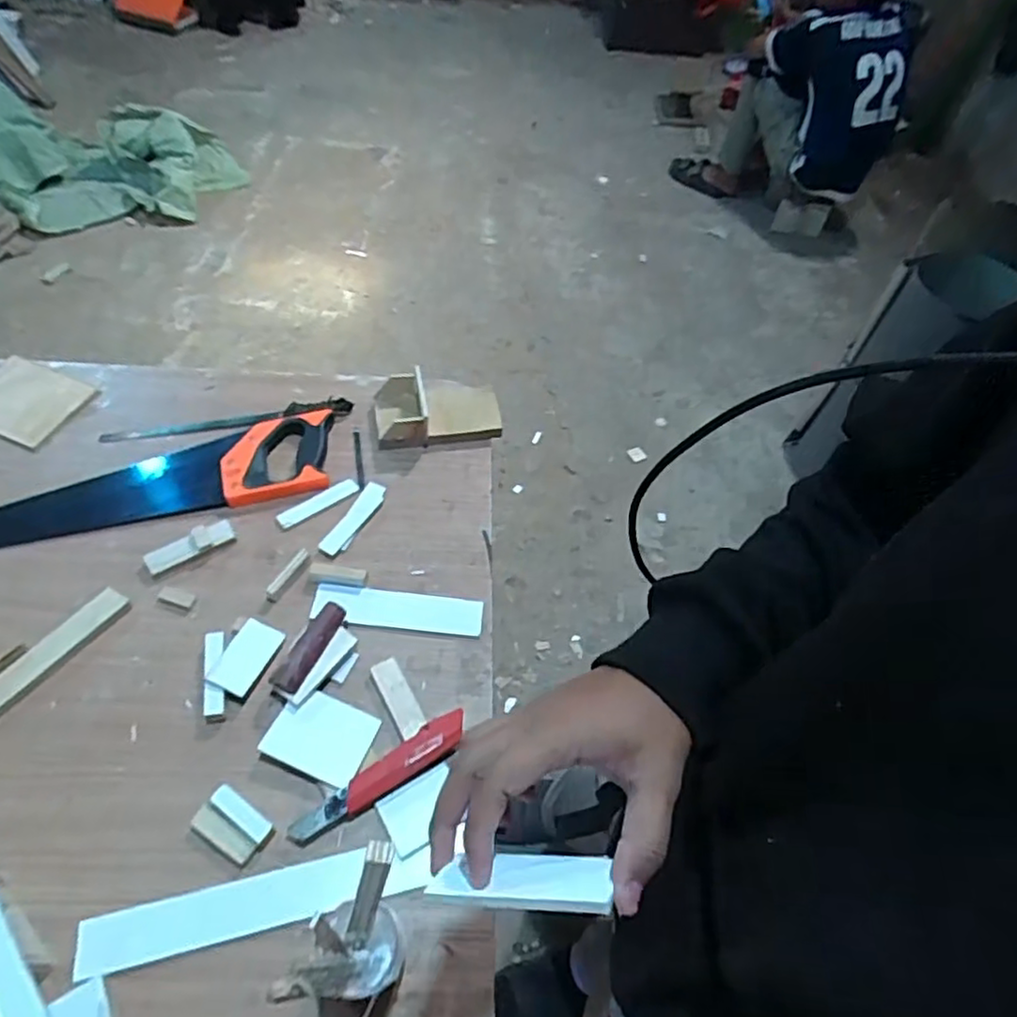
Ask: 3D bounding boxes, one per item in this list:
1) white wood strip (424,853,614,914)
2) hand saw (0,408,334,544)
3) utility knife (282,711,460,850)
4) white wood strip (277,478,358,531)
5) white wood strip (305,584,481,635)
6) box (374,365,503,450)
[{"bbox_3d":[0.006,0.176,0.316,0.084,0.046,0.004,-2,90,10],"label":"white wood strip"},{"bbox_3d":[-0.478,-0.034,0.799,0.511,0.025,0.127,-10,56,-12],"label":"hand saw"},{"bbox_3d":[-0.117,0.253,0.624,0.181,0.019,0.034,-29,62,-23],"label":"utility knife"},{"bbox_3d":[-0.233,-0.007,0.812,0.105,0.007,0.022,-31,62,-24],"label":"white wood strip"},{"bbox_3d":[-0.122,0.111,0.734,0.184,0.008,0.045,5,54,-1],"label":"white wood strip"},{"bbox_3d":[-0.096,-0.141,0.890,0.167,0.044,0.112,-5,55,-9],"label":"box"}]

